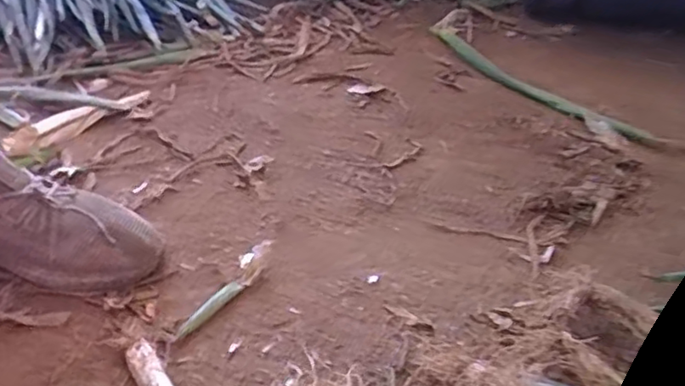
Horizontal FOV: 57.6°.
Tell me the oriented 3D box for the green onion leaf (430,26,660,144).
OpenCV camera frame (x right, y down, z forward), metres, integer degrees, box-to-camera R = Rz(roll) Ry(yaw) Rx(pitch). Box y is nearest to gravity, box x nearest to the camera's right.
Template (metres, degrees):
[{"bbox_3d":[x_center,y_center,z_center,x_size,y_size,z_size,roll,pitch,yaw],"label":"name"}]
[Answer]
[{"bbox_3d":[0.257,-0.164,0.883,0.053,0.018,0.389,-21,40,-28],"label":"green onion leaf"}]

